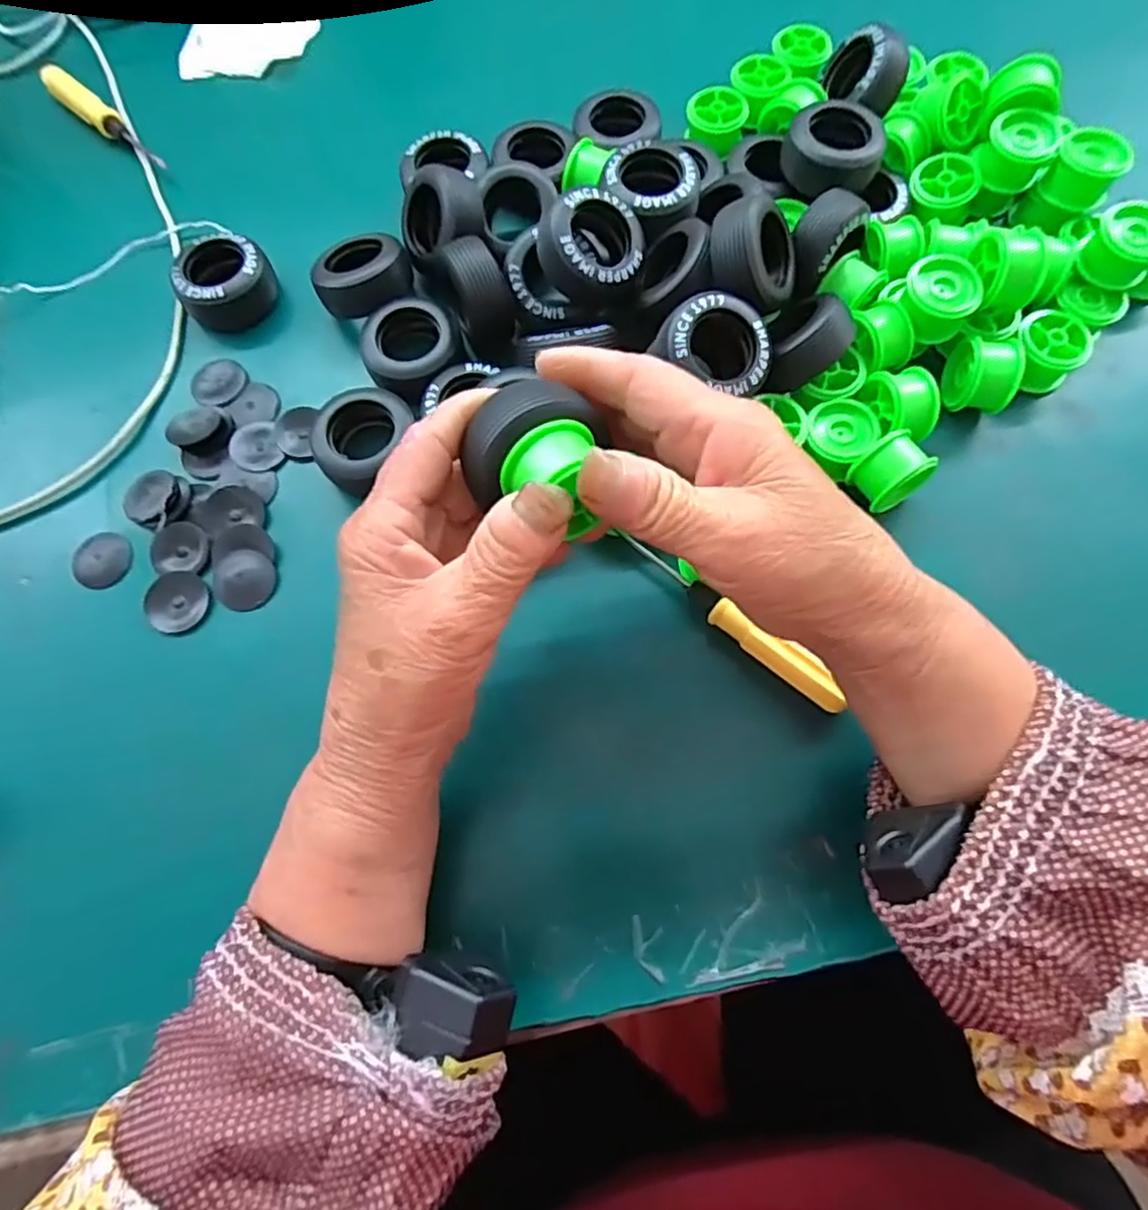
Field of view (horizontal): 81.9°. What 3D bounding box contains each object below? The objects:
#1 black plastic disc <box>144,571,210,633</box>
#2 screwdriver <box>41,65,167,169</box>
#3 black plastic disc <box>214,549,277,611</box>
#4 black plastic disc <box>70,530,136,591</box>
[{"bbox_3d":[-0.184,-0.001,0.306,0.029,0.004,0.027,0,72,1],"label":"black plastic disc"},{"bbox_3d":[-0.288,-0.297,0.403,0.114,0.011,0.017,42,78,13],"label":"screwdriver"},{"bbox_3d":[-0.154,-0.013,0.305,0.029,0.004,0.027,0,72,1],"label":"black plastic disc"},{"bbox_3d":[-0.225,-0.022,0.313,0.026,0.004,0.027,0,72,1],"label":"black plastic disc"}]

